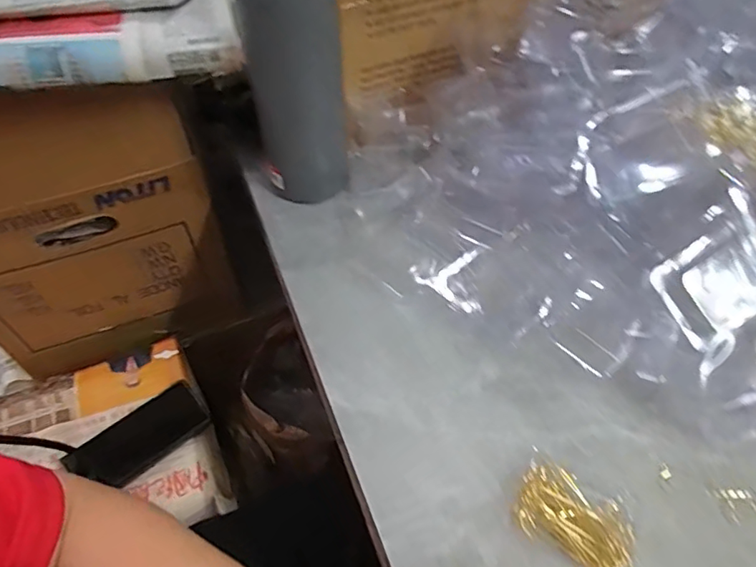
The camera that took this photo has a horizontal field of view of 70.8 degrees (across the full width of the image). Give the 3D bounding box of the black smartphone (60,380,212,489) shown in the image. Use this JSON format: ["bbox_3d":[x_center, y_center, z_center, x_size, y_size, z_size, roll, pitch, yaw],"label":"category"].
[{"bbox_3d":[-0.294,0.192,0.657,0.156,0.008,0.080,-35,59,-24],"label":"black smartphone"}]

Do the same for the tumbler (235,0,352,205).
[{"bbox_3d":[-0.075,-0.197,0.459,0.083,0.269,0.080,0,50,0],"label":"tumbler"}]

